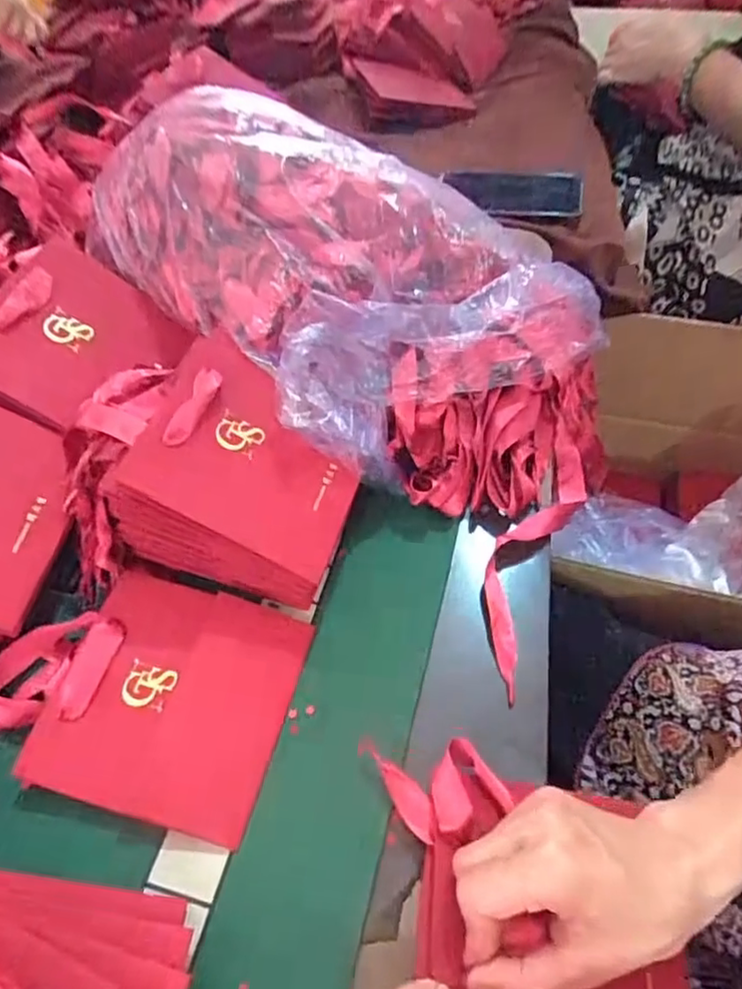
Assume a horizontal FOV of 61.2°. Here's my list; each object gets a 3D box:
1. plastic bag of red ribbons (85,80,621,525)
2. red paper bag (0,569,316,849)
[{"bbox_3d":[-0.025,-0.145,0.478,0.453,0.139,0.222,34,60,1],"label":"plastic bag of red ribbons"},{"bbox_3d":[-0.149,0.121,0.401,0.187,0.033,0.137,10,55,10],"label":"red paper bag"}]

